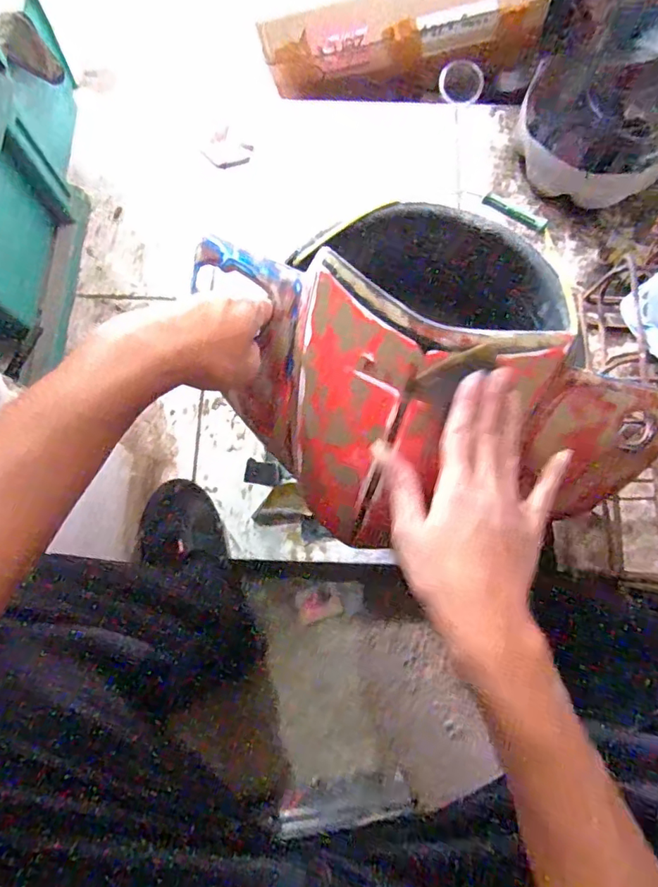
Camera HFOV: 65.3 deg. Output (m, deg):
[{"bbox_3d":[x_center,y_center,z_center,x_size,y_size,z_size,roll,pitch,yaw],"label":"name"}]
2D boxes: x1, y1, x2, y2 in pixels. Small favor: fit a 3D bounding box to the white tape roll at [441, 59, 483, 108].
[{"bbox_3d":[0.229,-0.625,0.892,0.076,0.068,0.008,6,47,1],"label":"white tape roll"}]

